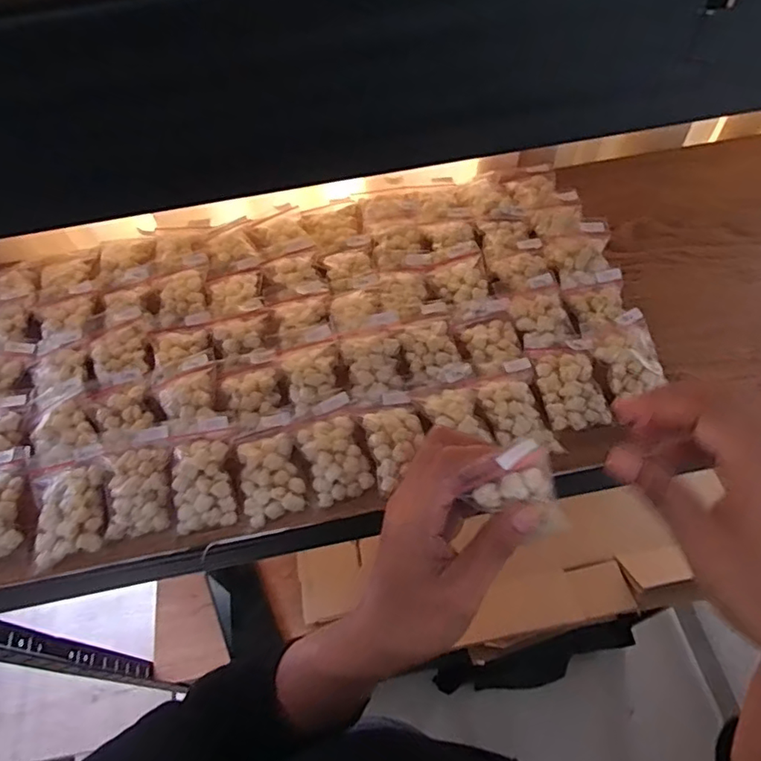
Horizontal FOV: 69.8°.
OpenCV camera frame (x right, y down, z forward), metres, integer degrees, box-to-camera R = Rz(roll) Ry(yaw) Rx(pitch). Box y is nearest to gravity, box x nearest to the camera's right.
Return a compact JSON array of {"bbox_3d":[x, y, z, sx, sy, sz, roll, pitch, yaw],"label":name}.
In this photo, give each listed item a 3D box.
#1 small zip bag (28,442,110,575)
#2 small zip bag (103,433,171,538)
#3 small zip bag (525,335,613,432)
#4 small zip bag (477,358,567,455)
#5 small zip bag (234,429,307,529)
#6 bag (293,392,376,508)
[{"bbox_3d":[-0.193,0.077,0.341,0.044,0.013,0.066,-16,57,-6],"label":"small zip bag"},{"bbox_3d":[-0.153,0.067,0.346,0.040,0.016,0.058,-14,57,-5],"label":"small zip bag"},{"bbox_3d":[0.128,-0.001,0.375,0.043,0.013,0.072,-6,57,1],"label":"small zip bag"},{"bbox_3d":[0.090,0.019,0.362,0.042,0.013,0.064,-13,57,-4],"label":"small zip bag"},{"bbox_3d":[-0.070,0.059,0.349,0.038,0.013,0.058,-12,57,-4],"label":"small zip bag"},{"bbox_3d":[-0.030,0.044,0.355,0.042,0.016,0.063,-19,57,-8],"label":"bag"}]

